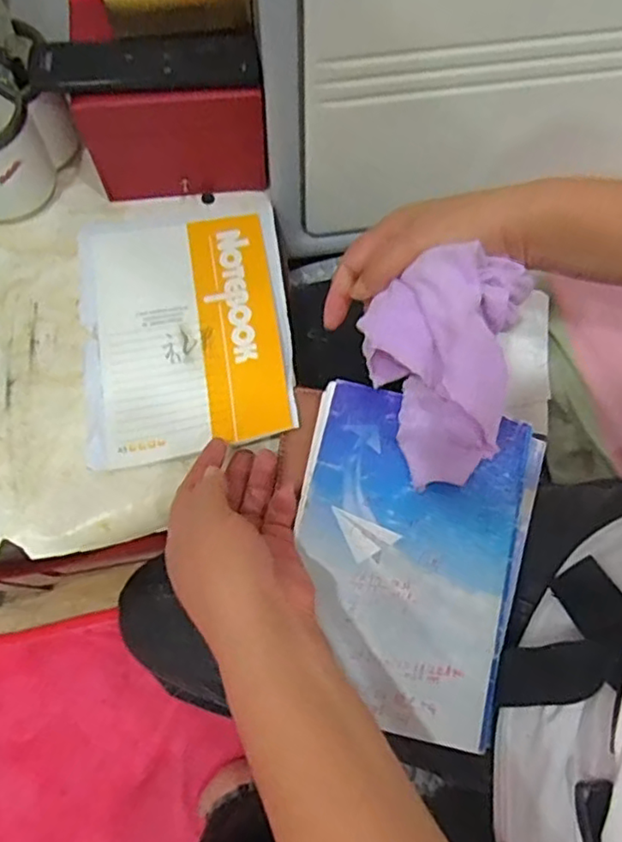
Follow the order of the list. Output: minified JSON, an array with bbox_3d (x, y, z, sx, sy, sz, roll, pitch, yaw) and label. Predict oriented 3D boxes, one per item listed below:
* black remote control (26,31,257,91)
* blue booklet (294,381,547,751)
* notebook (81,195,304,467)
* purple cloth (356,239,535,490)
[{"bbox_3d":[-0.110,-0.243,0.422,0.147,0.016,0.042,-4,72,-3],"label":"black remote control"},{"bbox_3d":[0.061,0.084,0.404,0.143,0.008,0.200,13,77,3],"label":"blue booklet"},{"bbox_3d":[-0.096,-0.079,0.486,0.154,0.015,0.209,-8,70,0],"label":"notebook"},{"bbox_3d":[0.080,-0.040,0.402,0.095,0.062,0.142,14,77,4],"label":"purple cloth"}]

